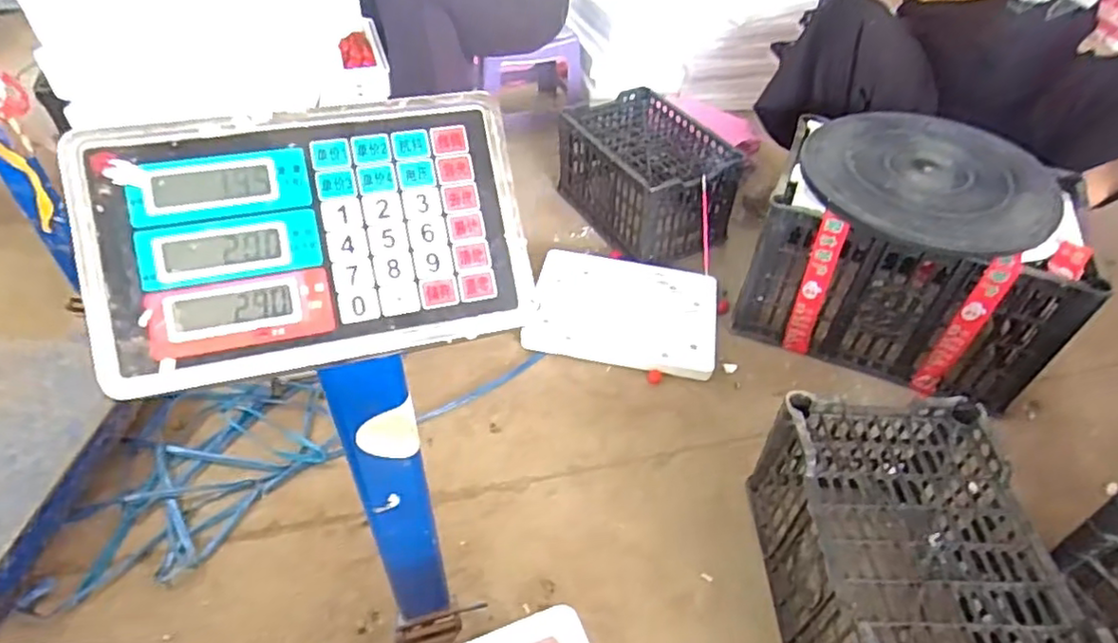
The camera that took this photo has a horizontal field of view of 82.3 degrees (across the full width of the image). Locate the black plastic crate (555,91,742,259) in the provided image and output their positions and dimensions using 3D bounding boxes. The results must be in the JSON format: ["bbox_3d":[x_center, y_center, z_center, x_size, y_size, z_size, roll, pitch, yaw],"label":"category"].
[{"bbox_3d":[0.188,-0.320,1.397,0.238,0.200,0.369,-22,50,-22],"label":"black plastic crate"}]

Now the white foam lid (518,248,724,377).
[{"bbox_3d":[0.126,-0.021,1.234,0.351,0.037,0.263,9,46,7],"label":"white foam lid"}]

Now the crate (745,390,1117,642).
[{"bbox_3d":[0.418,0.314,0.783,0.250,0.216,0.380,1,45,-1],"label":"crate"}]

